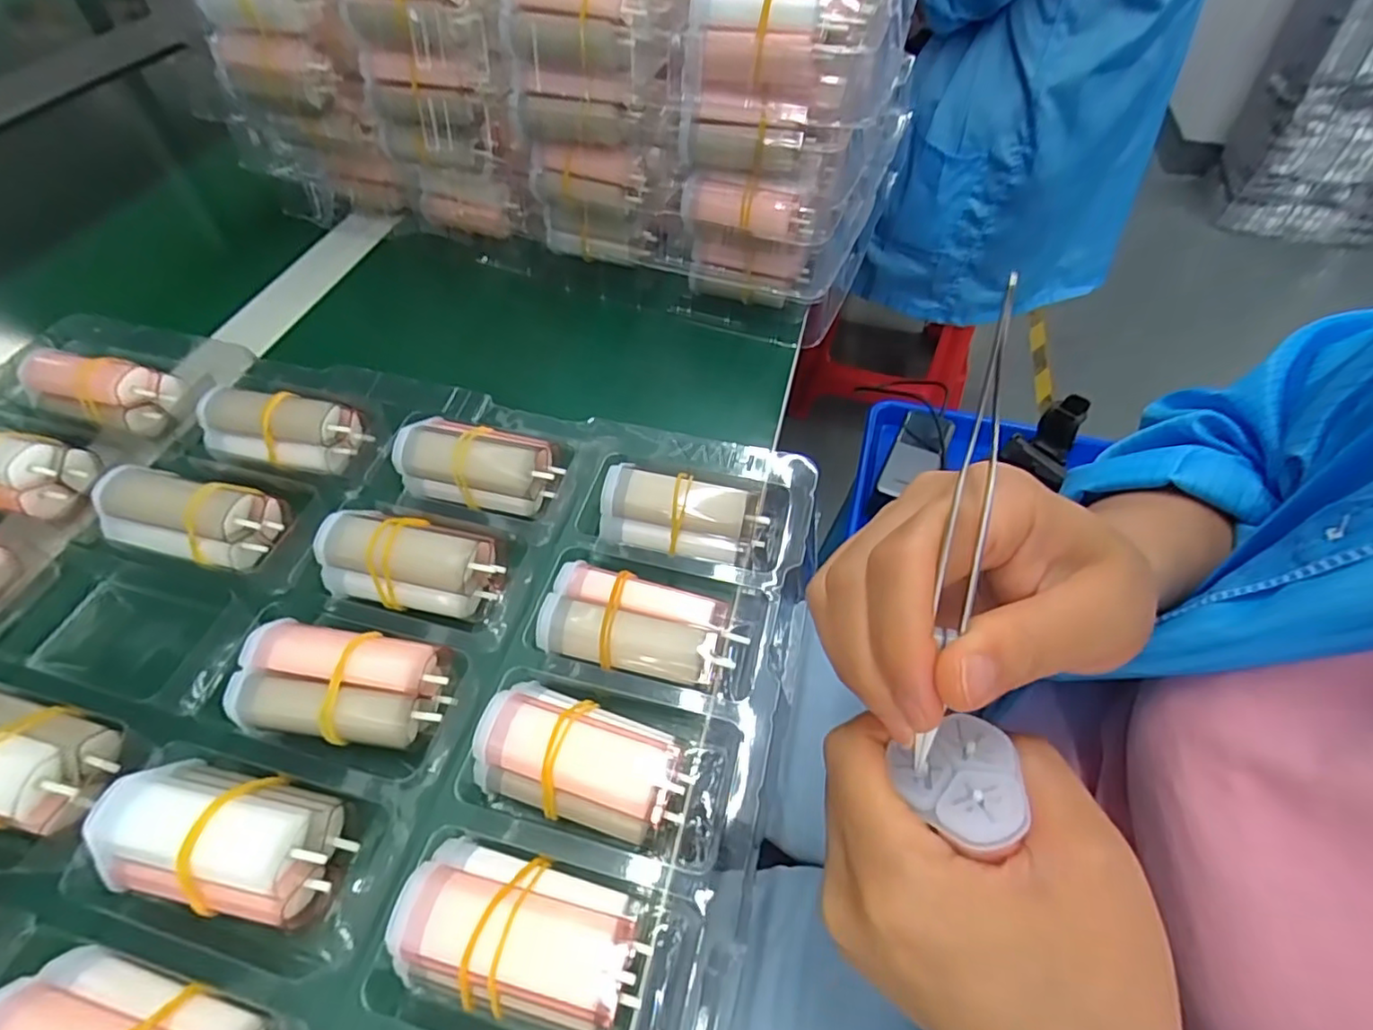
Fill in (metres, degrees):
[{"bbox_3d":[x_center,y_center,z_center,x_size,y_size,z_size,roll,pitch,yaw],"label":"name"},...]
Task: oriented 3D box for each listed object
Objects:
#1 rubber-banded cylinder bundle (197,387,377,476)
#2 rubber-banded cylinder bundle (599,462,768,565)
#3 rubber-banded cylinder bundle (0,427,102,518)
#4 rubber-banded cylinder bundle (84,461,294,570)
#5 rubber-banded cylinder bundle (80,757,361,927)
[{"bbox_3d":[-0.188,-0.039,0.284,0.067,0.026,0.033,3,54,2],"label":"rubber-banded cylinder bundle"},{"bbox_3d":[-0.002,-0.002,0.257,0.066,0.025,0.031,7,55,5],"label":"rubber-banded cylinder bundle"},{"bbox_3d":[-0.304,-0.022,0.270,0.068,0.024,0.034,12,55,9],"label":"rubber-banded cylinder bundle"},{"bbox_3d":[-0.208,-0.001,0.257,0.065,0.026,0.035,12,55,8],"label":"rubber-banded cylinder bundle"},{"bbox_3d":[-0.139,0.098,0.186,0.070,0.026,0.035,6,54,4],"label":"rubber-banded cylinder bundle"}]

